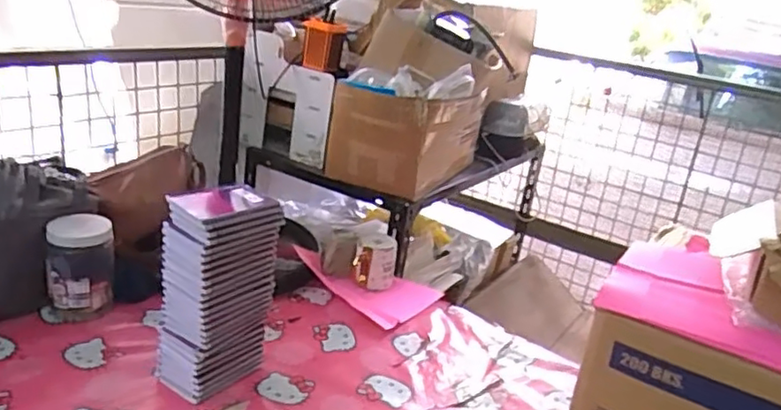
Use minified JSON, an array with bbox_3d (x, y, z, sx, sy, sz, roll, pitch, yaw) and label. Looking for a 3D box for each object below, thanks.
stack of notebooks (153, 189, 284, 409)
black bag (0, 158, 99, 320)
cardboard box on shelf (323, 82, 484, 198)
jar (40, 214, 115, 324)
[{"bbox_3d":[-0.251,0.128,0.907,0.100,0.285,0.144,20,23,31],"label":"stack of notebooks"},{"bbox_3d":[-0.596,0.054,1.036,0.114,0.249,0.208,21,23,33],"label":"black bag"},{"bbox_3d":[0.034,-0.168,1.444,0.251,0.202,0.334,16,22,22],"label":"cardboard box on shelf"},{"bbox_3d":[-0.518,0.105,1.033,0.107,0.157,0.079,-1,21,-25],"label":"jar"}]

